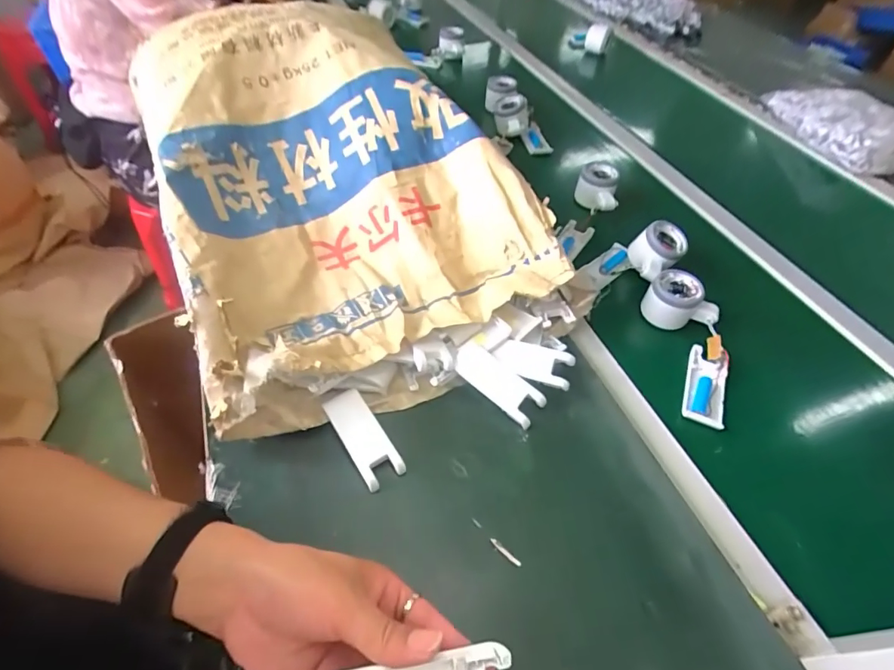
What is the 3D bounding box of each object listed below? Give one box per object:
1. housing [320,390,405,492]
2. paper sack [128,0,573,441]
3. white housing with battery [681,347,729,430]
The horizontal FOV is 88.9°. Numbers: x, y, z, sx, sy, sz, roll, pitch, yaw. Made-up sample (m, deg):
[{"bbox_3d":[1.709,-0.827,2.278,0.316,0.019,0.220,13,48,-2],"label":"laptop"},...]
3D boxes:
[{"bbox_3d":[-0.083,0.099,0.444,0.040,0.015,0.102,-28,58,-24],"label":"housing"},{"bbox_3d":[-0.149,-0.203,0.571,0.362,0.168,0.556,-18,55,-18],"label":"paper sack"},{"bbox_3d":[0.286,0.055,0.500,0.040,0.013,0.099,22,53,13],"label":"white housing with battery"}]

